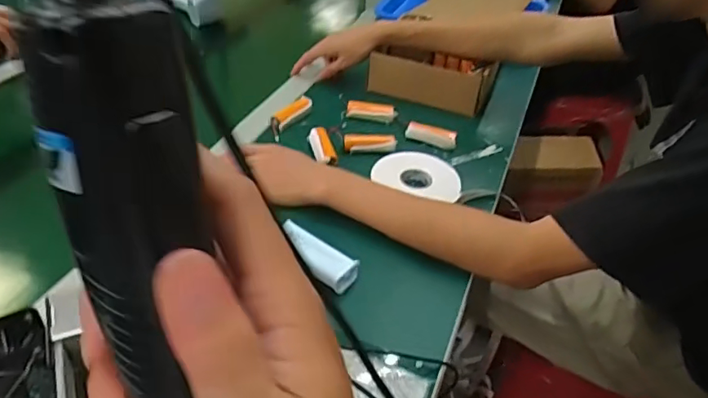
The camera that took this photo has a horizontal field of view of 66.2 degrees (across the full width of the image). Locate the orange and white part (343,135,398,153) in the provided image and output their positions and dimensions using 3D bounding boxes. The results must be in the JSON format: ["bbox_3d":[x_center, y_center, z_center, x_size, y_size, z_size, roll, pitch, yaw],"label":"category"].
[{"bbox_3d":[0.023,-0.079,0.778,0.074,0.022,0.026,5,39,1],"label":"orange and white part"}]

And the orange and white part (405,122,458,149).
[{"bbox_3d":[0.116,-0.096,0.810,0.075,0.017,0.026,13,40,11],"label":"orange and white part"}]

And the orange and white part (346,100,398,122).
[{"bbox_3d":[0.028,-0.138,0.849,0.076,0.016,0.031,6,39,3],"label":"orange and white part"}]

